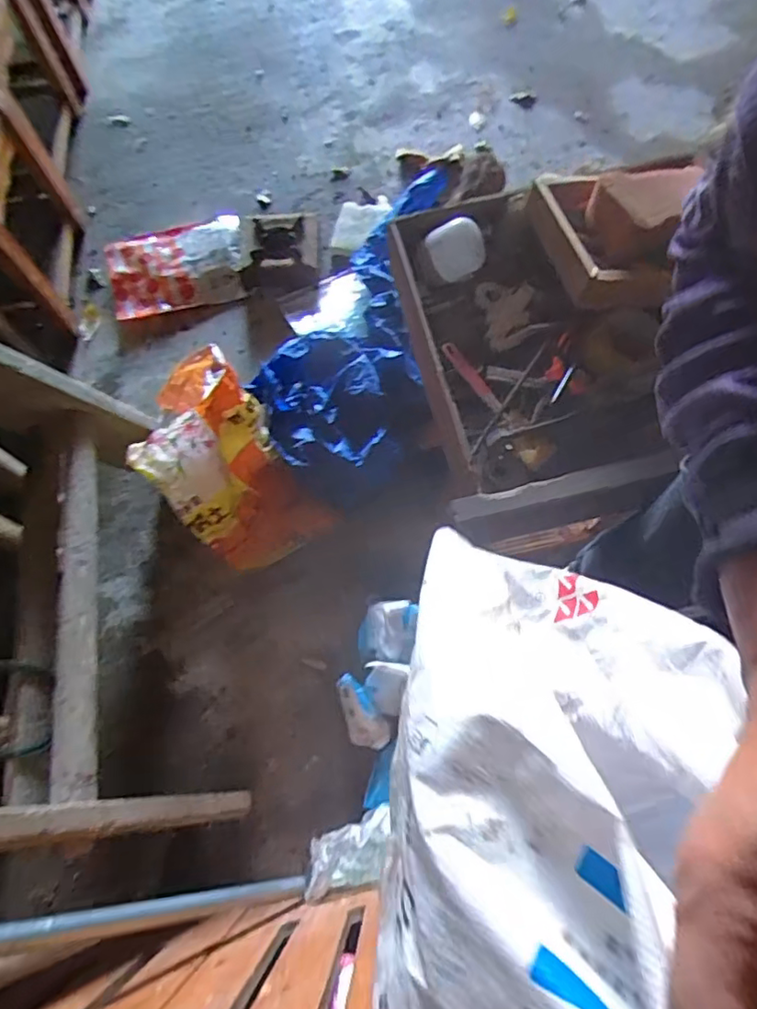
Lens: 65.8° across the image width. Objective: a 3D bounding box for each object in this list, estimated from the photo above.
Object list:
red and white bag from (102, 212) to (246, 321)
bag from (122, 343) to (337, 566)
[{"bbox_3d":[-0.512,-0.608,1.480,0.349,0.053,0.281,-10,69,-2],"label":"red and white bag"},{"bbox_3d":[-0.277,-0.060,1.106,0.239,0.348,0.287,-38,72,-12],"label":"bag"}]

